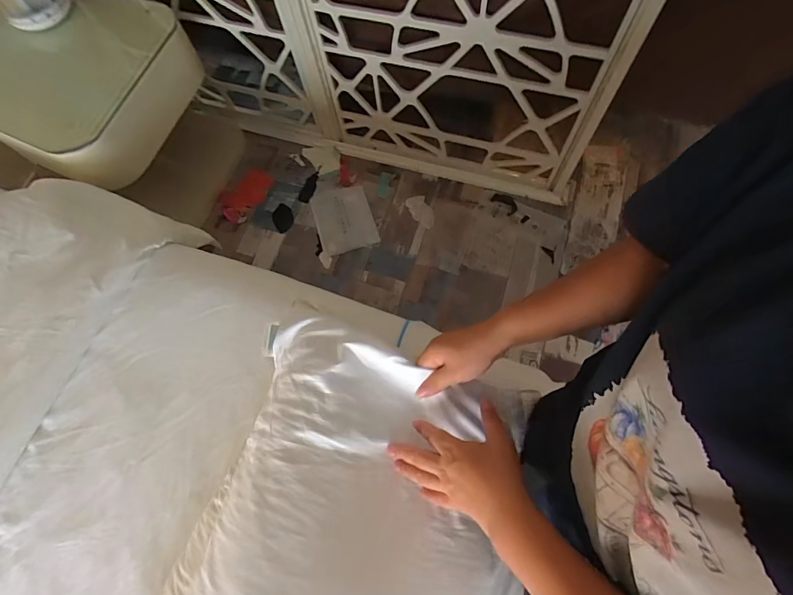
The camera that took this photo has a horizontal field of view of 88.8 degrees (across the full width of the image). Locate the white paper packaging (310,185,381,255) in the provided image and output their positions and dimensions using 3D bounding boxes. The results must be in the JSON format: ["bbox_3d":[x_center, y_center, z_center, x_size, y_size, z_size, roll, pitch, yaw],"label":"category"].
[{"bbox_3d":[-0.199,-0.305,1.529,0.214,0.052,0.259,-16,70,-2],"label":"white paper packaging"}]

